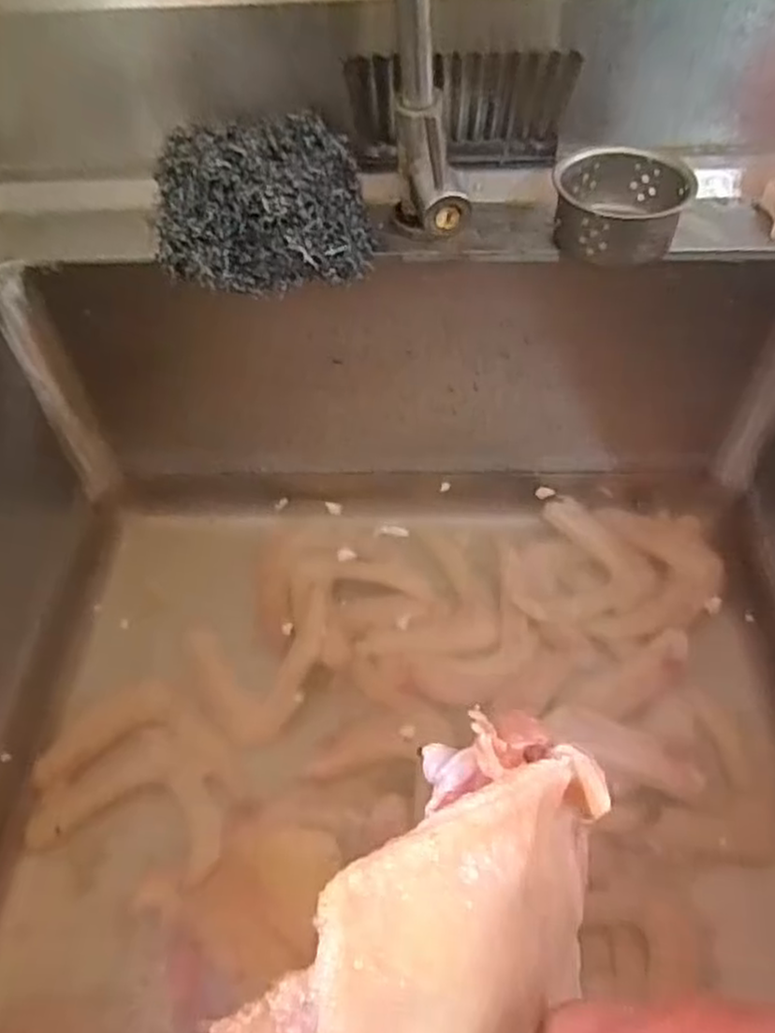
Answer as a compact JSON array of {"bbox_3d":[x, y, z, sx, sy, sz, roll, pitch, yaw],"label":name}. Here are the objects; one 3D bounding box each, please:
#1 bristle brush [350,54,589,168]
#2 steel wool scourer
[{"bbox_3d":[0.041,-0.229,0.432,0.120,0.106,0.013,1,84,3],"label":"bristle brush"},{"bbox_3d":[-0.072,-0.180,0.427,0.116,0.060,0.083,-8,51,-2],"label":"steel wool scourer"}]

